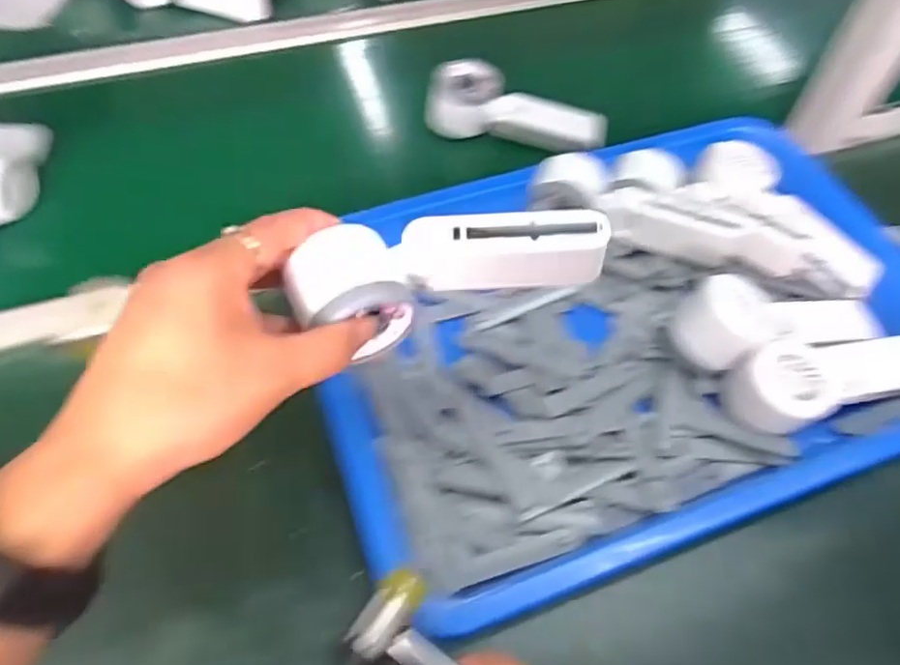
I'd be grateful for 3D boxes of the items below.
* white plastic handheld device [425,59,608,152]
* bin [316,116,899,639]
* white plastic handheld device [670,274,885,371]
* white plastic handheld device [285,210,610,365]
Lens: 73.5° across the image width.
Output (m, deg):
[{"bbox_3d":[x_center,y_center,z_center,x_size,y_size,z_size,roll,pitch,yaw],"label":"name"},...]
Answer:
[{"bbox_3d":[0.067,-0.223,0.600,0.175,0.056,0.052,6,57,2],"label":"white plastic handheld device"},{"bbox_3d":[0.141,-0.022,0.472,0.482,0.042,0.355,-15,59,-12],"label":"bin"},{"bbox_3d":[0.253,-0.009,0.444,0.169,0.052,0.059,-6,57,-6],"label":"white plastic handheld device"},{"bbox_3d":[0.000,-0.029,0.314,0.154,0.051,0.046,-10,58,-6],"label":"white plastic handheld device"}]

